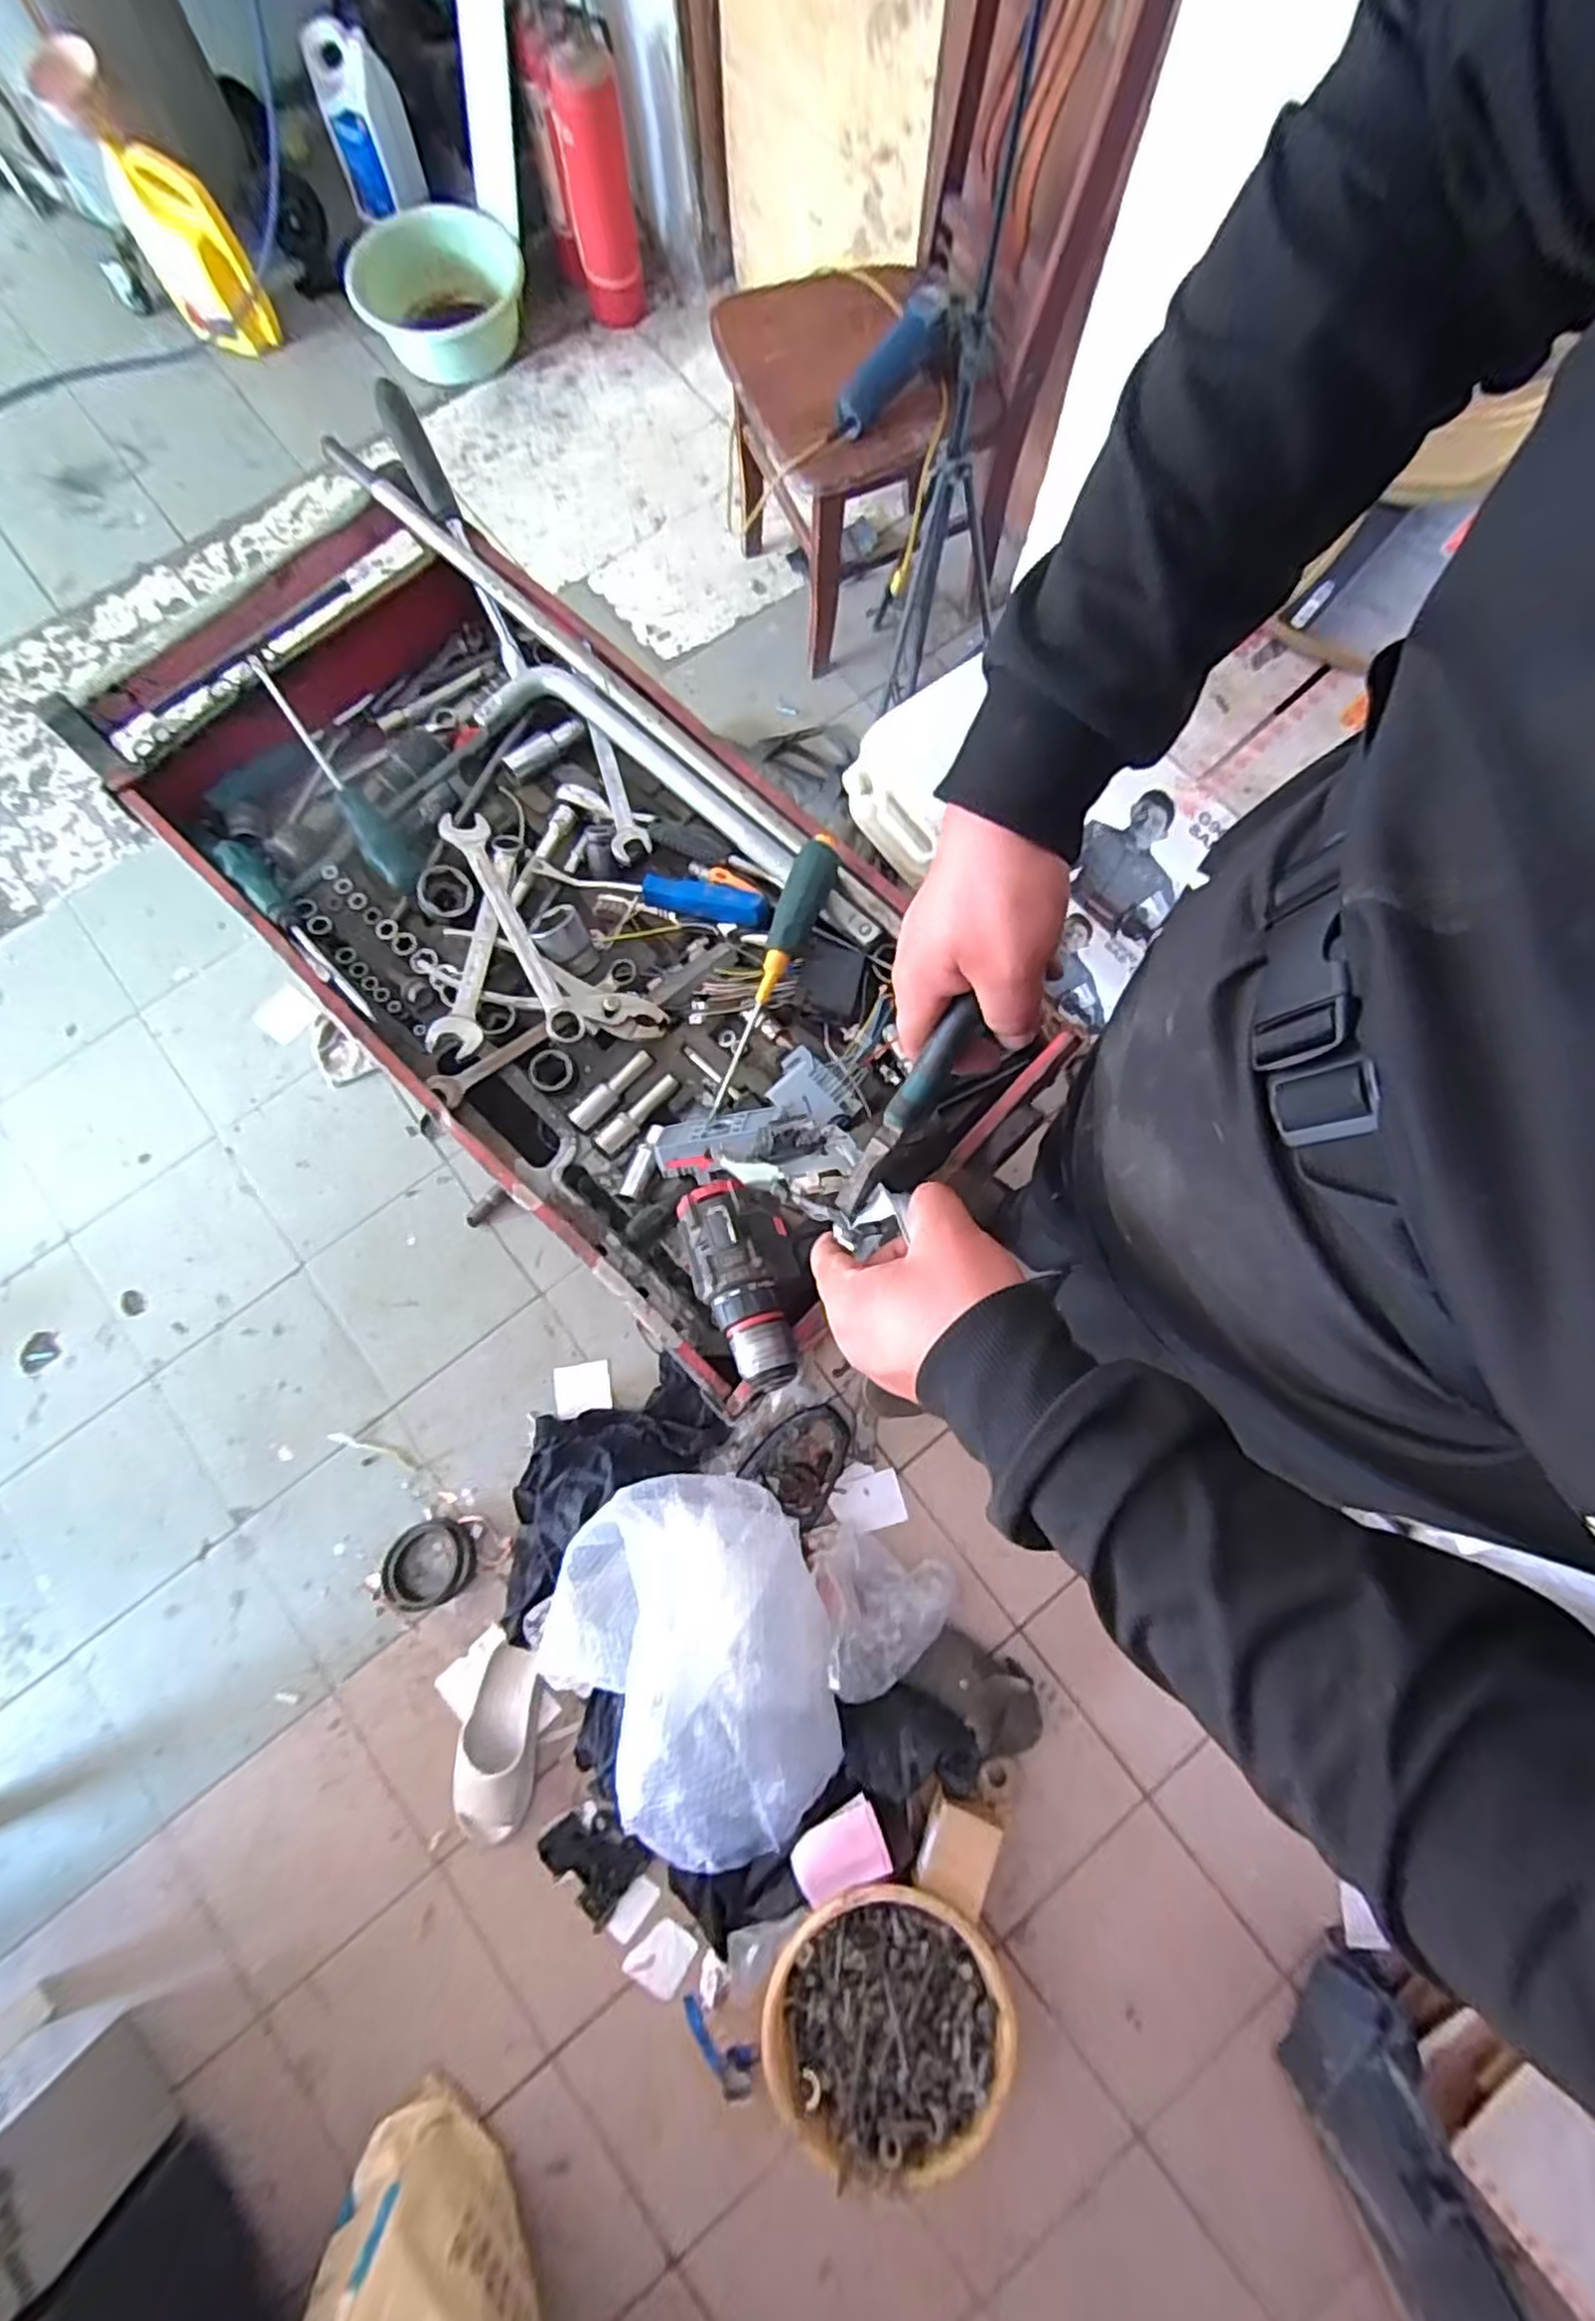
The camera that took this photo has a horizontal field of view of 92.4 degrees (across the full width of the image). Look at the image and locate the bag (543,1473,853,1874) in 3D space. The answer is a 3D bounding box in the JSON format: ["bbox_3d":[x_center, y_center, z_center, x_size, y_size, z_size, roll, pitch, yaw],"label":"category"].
[{"bbox_3d":[-0.156,0.700,1.082,0.391,0.133,0.475,-20,79,-5],"label":"bag"}]

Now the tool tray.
[{"bbox_3d":[-0.202,-0.212,0.607,0.770,0.116,0.373,43,81,8],"label":"tool tray"}]

